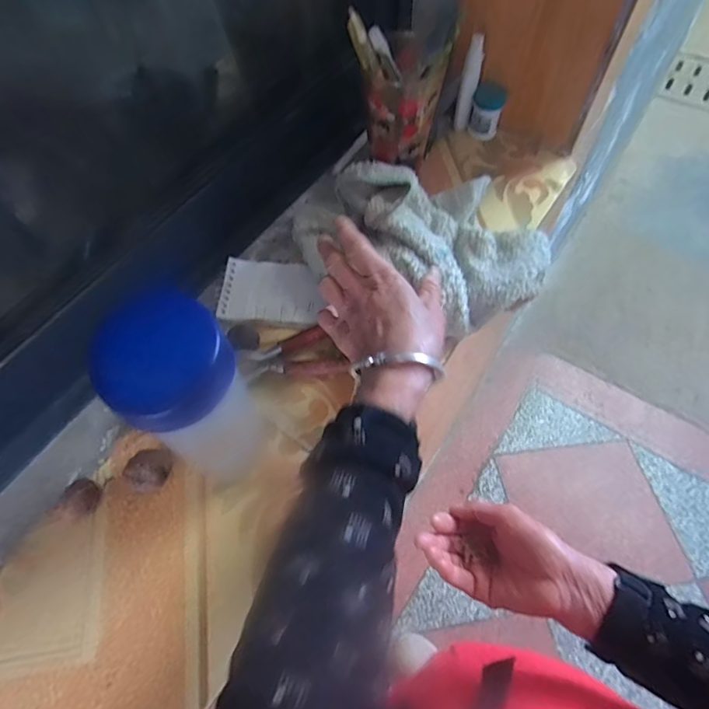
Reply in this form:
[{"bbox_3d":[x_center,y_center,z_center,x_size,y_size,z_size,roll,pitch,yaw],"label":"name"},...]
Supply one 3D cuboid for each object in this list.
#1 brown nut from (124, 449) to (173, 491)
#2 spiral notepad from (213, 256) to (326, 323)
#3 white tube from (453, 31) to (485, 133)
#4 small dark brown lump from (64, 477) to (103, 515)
[{"bbox_3d":[-0.172,0.099,0.401,0.032,0.032,0.033,0,62,0],"label":"brown nut"},{"bbox_3d":[-0.087,-0.066,0.497,0.105,0.009,0.071,5,62,3],"label":"spiral notepad"},{"bbox_3d":[0.139,-0.328,0.575,0.022,0.111,0.020,10,62,7],"label":"white tube"},{"bbox_3d":[-0.224,0.120,0.394,0.025,0.026,0.026,0,62,0],"label":"small dark brown lump"}]

